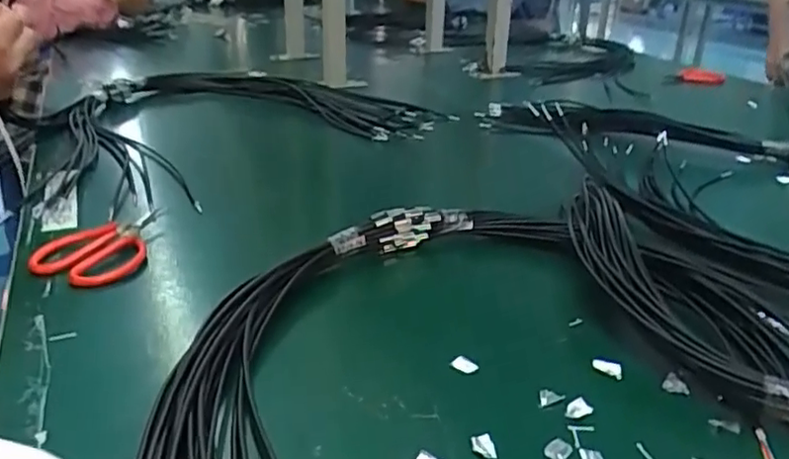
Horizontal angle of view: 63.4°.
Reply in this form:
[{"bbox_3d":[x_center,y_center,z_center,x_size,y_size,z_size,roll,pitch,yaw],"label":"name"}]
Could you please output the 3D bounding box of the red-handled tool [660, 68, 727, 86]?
[{"bbox_3d":[0.580,-0.293,1.233,0.116,0.032,0.028,0,25,-3],"label":"red-handled tool"}]

